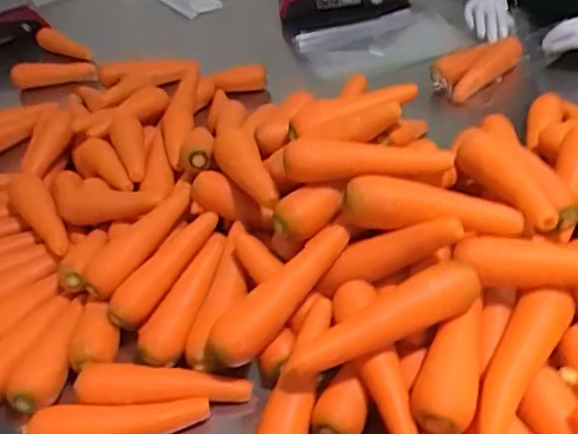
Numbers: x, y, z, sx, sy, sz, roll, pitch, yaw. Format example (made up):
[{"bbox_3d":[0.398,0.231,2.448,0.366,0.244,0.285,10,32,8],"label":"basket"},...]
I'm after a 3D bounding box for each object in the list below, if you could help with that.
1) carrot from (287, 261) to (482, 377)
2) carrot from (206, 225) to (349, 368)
[{"bbox_3d":[0.094,0.098,0.579,0.203,0.039,0.045,-21,41,-15],"label":"carrot"},{"bbox_3d":[-0.007,0.084,0.645,0.192,0.050,0.050,-44,49,-17],"label":"carrot"}]

